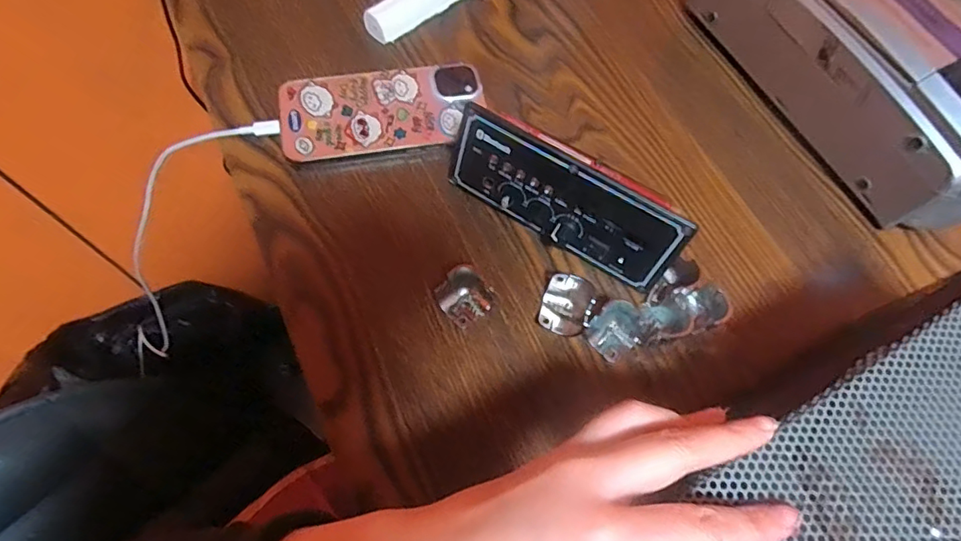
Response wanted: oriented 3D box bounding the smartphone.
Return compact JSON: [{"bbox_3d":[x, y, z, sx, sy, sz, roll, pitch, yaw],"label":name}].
[{"bbox_3d":[-0.067,-0.114,0.370,0.140,0.015,0.068,-11,67,-10],"label":"smartphone"}]

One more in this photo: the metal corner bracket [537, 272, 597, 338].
[{"bbox_3d":[0.053,0.021,0.320,0.028,0.023,0.036,17,65,3],"label":"metal corner bracket"}]

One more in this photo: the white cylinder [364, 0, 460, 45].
[{"bbox_3d":[-0.044,-0.215,0.417,0.104,0.021,0.024,-40,75,-21],"label":"white cylinder"}]

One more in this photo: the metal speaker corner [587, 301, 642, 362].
[{"bbox_3d":[0.082,0.036,0.316,0.028,0.022,0.028,2,65,-5],"label":"metal speaker corner"}]

